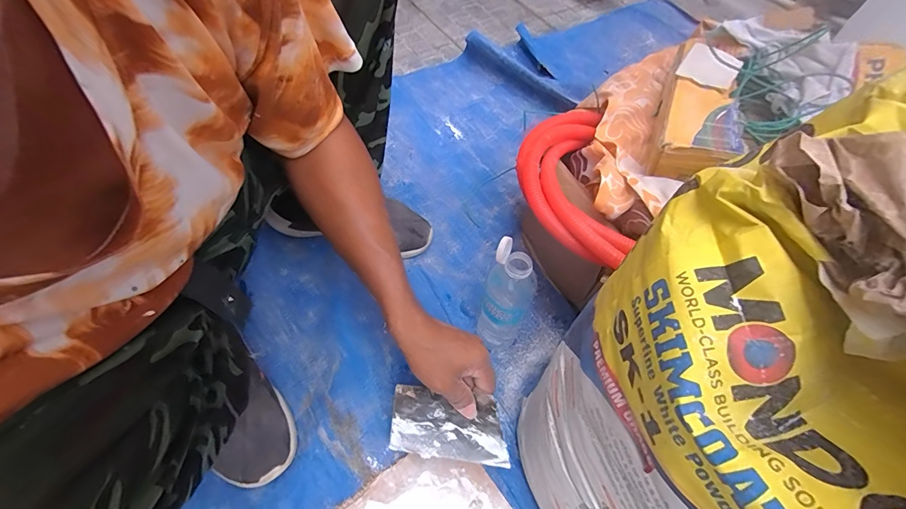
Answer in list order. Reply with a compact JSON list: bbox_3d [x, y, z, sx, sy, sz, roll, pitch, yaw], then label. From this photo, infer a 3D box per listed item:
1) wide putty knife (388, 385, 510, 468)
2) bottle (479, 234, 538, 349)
[{"bbox_3d":[-0.009,0.201,0.450,0.139,0.093,0.004,0,15,15],"label":"wide putty knife"},{"bbox_3d":[0.069,0.068,0.512,0.061,0.227,0.058,21,58,10],"label":"bottle"}]

